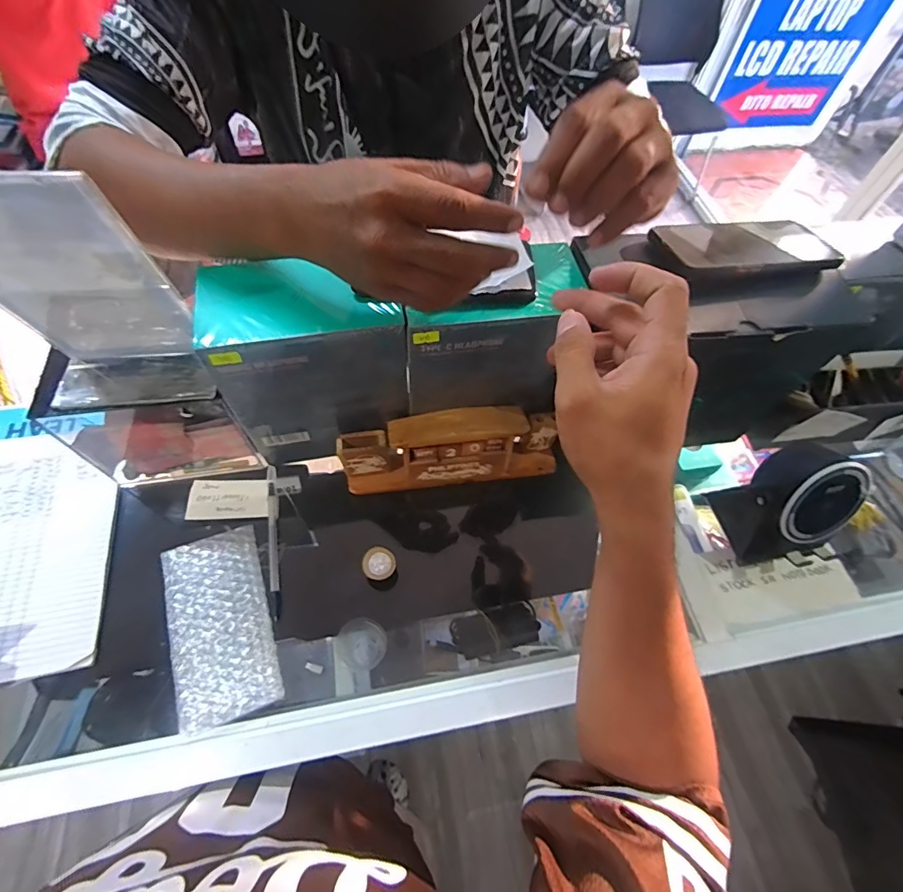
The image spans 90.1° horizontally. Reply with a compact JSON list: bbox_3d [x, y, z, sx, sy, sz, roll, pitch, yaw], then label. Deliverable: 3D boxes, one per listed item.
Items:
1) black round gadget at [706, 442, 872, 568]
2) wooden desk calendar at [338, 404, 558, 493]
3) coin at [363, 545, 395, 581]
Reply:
[{"bbox_3d":[0.336,0.065,0.455,0.094,0.133,0.097,-19,63,-14],"label":"black round gadget"},{"bbox_3d":[0.001,0.000,0.481,0.229,0.081,0.051,-6,61,-7],"label":"wooden desk calendar"},{"bbox_3d":[-0.070,0.115,0.440,0.031,0.005,0.030,1,60,-3],"label":"coin"}]

